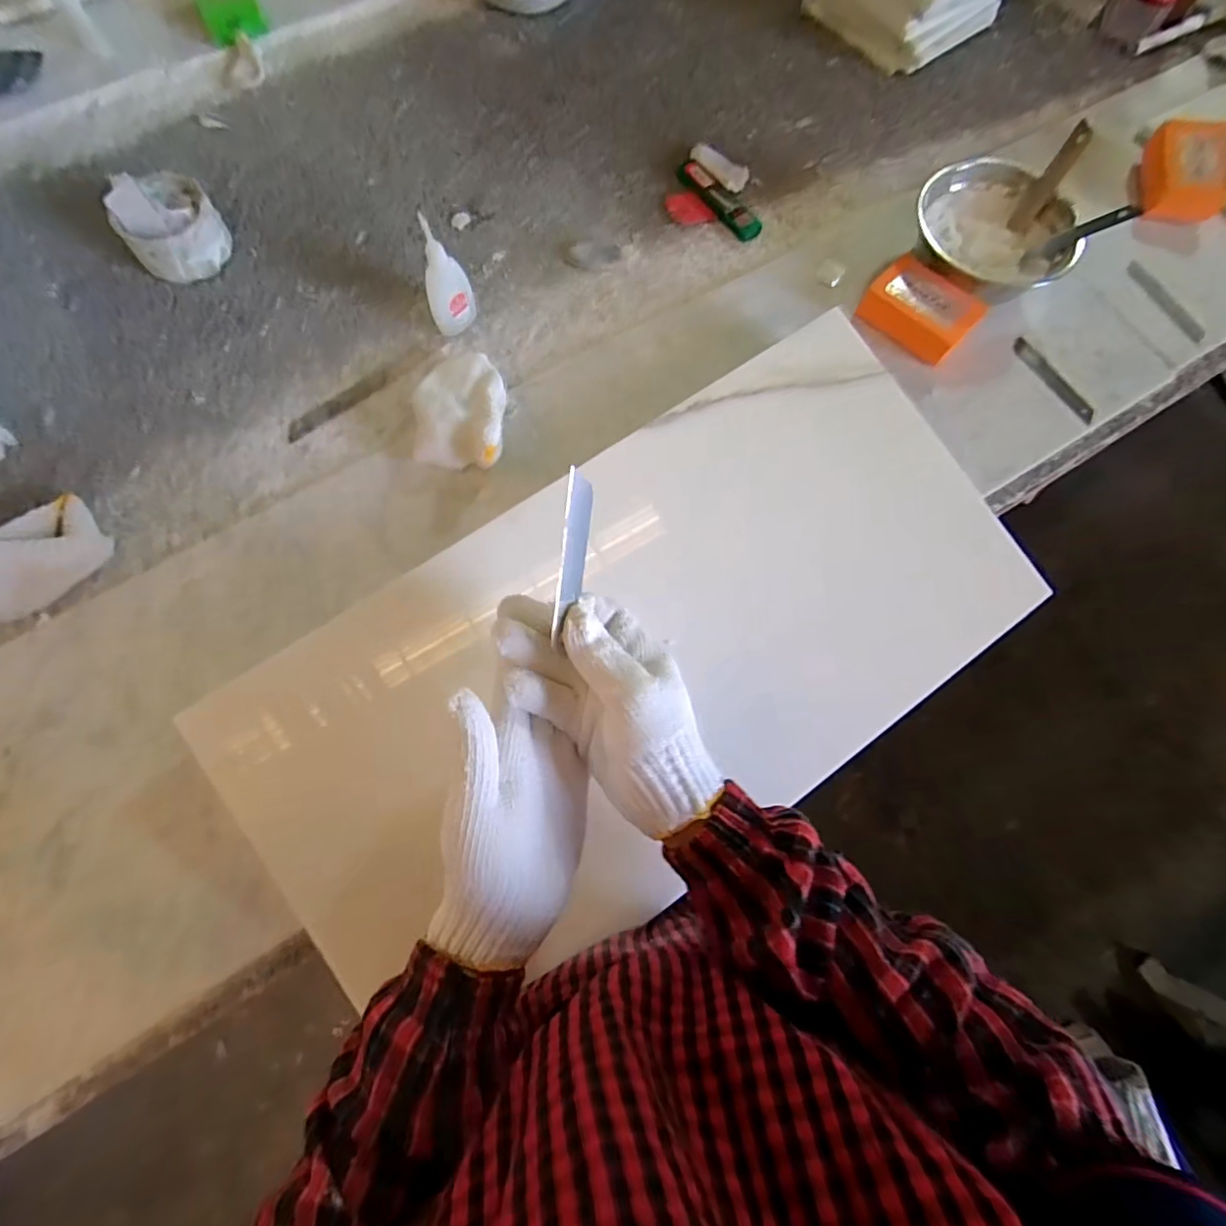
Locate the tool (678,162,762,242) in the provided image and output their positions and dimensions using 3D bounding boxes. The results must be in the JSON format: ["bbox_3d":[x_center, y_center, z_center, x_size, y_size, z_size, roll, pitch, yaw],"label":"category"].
[{"bbox_3d":[0.110,-0.430,0.587,0.025,0.015,0.110,-35,76,-11],"label":"tool"}]

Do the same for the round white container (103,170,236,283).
[{"bbox_3d":[-0.419,-0.369,0.534,0.083,0.056,0.085,0,72,-1],"label":"round white container"}]

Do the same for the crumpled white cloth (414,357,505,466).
[{"bbox_3d":[-0.129,-0.173,0.482,0.072,0.037,0.120,-3,72,-2],"label":"crumpled white cloth"}]

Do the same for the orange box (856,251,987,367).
[{"bbox_3d":[0.283,-0.280,0.524,0.067,0.034,0.098,-37,77,-12],"label":"orange box"}]

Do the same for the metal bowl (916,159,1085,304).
[{"bbox_3d":[0.356,-0.355,0.540,0.150,0.057,0.143,0,72,-1],"label":"metal bowl"}]

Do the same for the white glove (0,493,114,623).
[{"bbox_3d":[-0.458,-0.042,0.438,0.060,0.054,0.108,41,76,11],"label":"white glove"}]

